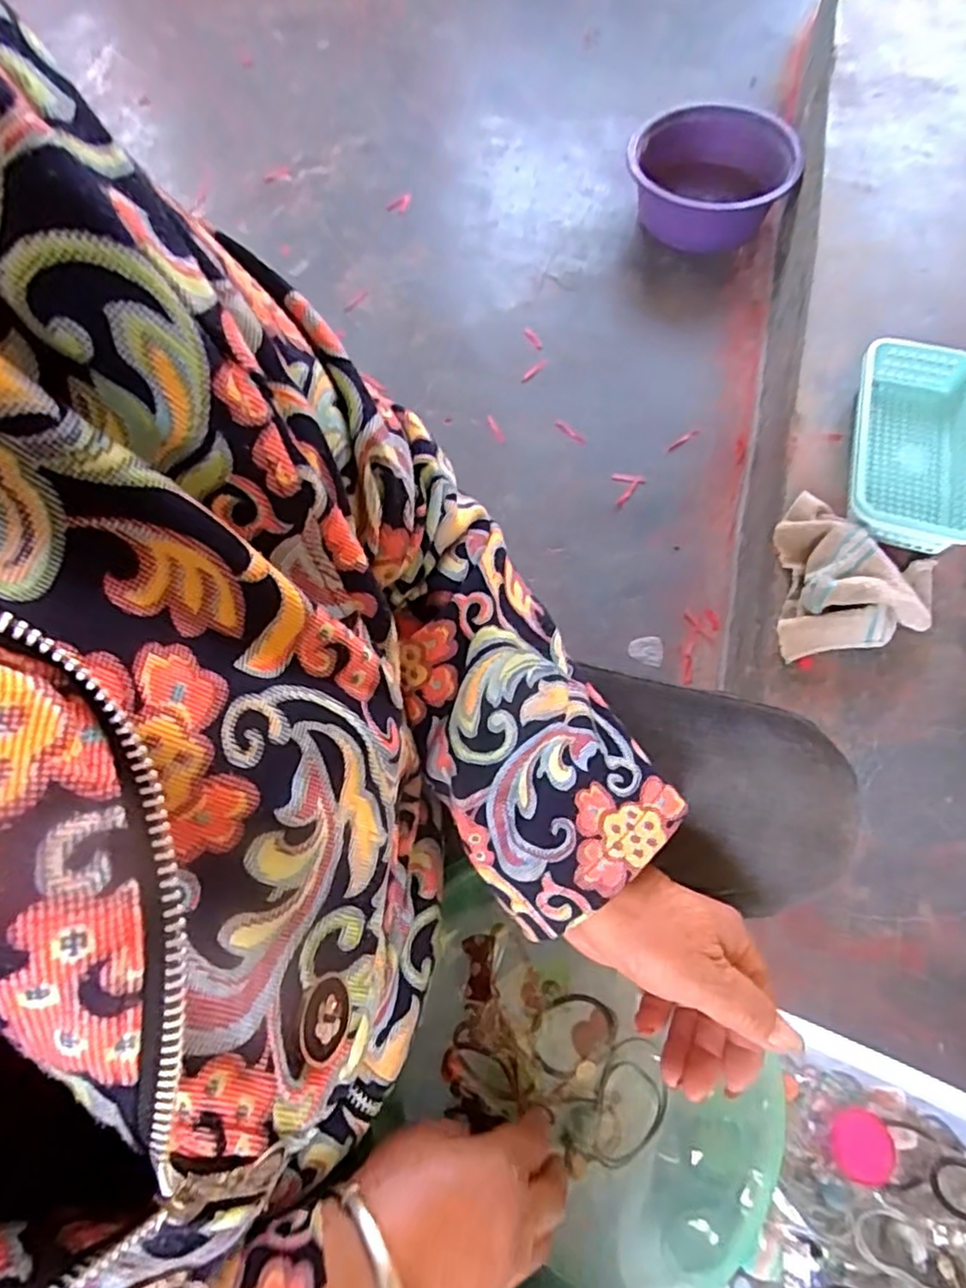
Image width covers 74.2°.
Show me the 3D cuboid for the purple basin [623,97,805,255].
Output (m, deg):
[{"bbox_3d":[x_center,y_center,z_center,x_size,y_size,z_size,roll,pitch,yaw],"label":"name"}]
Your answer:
[{"bbox_3d":[0.375,-0.777,1.094,0.266,0.141,0.245,13,70,3],"label":"purple basin"}]

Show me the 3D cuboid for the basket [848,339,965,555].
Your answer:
[{"bbox_3d":[0.479,-0.218,0.704,0.141,0.060,0.255,17,70,5],"label":"basket"}]

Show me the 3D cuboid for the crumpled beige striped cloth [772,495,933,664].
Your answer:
[{"bbox_3d":[0.393,-0.073,0.655,0.158,0.055,0.184,10,70,2],"label":"crumpled beige striped cloth"}]

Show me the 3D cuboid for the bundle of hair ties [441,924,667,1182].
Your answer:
[{"bbox_3d":[0.044,0.263,0.409,0.140,0.018,0.102,20,70,6],"label":"bundle of hair ties"}]

